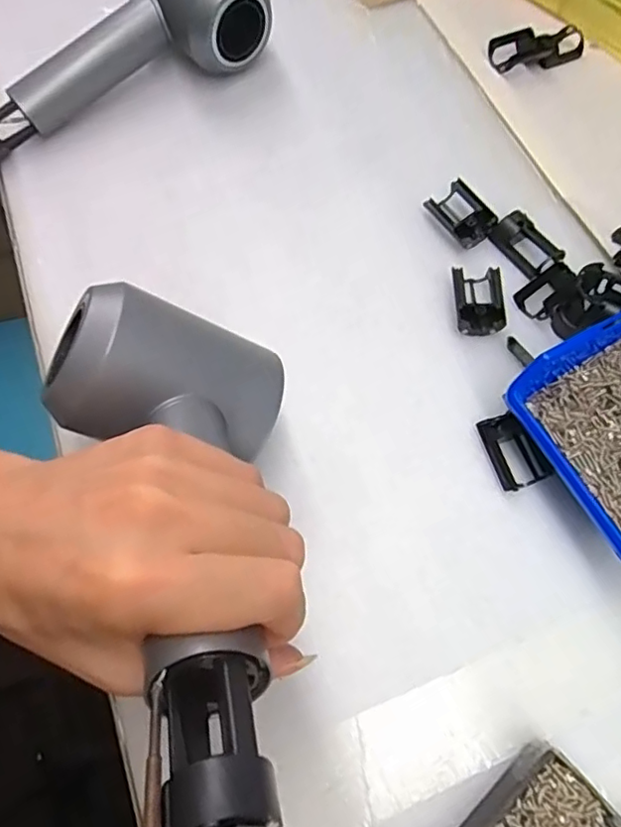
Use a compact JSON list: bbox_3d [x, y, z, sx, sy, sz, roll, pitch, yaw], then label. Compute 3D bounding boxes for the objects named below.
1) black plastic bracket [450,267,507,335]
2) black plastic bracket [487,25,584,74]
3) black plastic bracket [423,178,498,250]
[{"bbox_3d":[0.107,-0.072,0.369,0.030,0.014,0.045,1,67,3],"label":"black plastic bracket"},{"bbox_3d":[0.185,-0.295,0.466,0.093,0.017,0.027,-20,67,-20],"label":"black plastic bracket"},{"bbox_3d":[0.103,-0.134,0.394,0.032,0.016,0.045,-30,69,-10],"label":"black plastic bracket"}]

